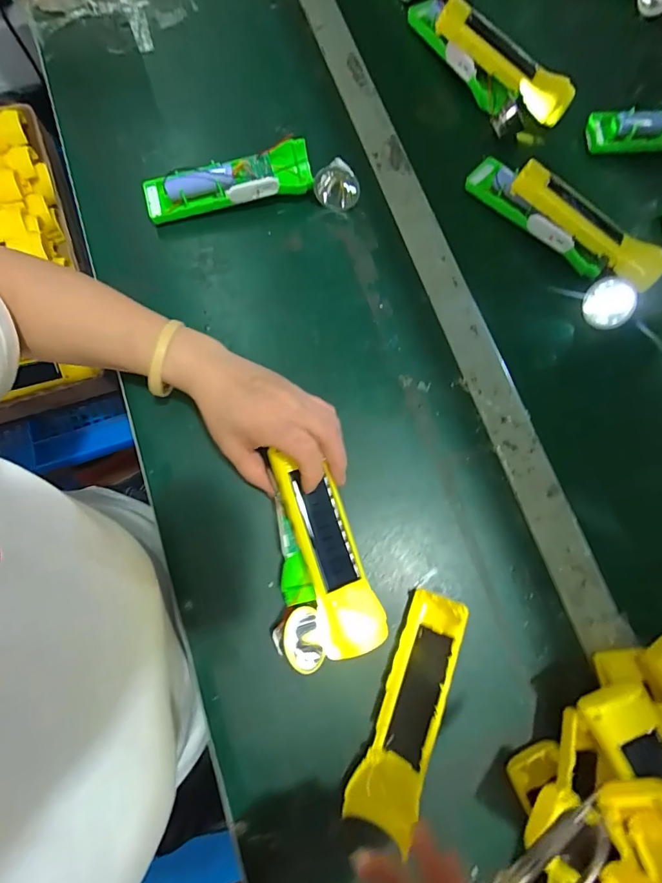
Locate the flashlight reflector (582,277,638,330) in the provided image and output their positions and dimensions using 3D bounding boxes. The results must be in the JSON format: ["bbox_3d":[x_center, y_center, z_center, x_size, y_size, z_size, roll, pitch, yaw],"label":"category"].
[{"bbox_3d":[0.270,-0.133,0.409,0.048,0.009,0.048,1,105,3],"label":"flashlight reflector"}]

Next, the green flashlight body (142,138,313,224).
[{"bbox_3d":[-0.100,-0.252,0.414,0.163,0.037,0.048,-14,78,-5],"label":"green flashlight body"}]

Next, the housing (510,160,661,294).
[{"bbox_3d":[0.248,-0.207,0.406,0.160,0.034,0.036,39,78,8],"label":"housing"}]

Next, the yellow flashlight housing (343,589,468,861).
[{"bbox_3d":[0.059,0.195,0.312,0.040,0.030,0.158,23,76,4],"label":"yellow flashlight housing"}]

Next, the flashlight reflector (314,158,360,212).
[{"bbox_3d":[0.006,-0.250,0.416,0.043,0.035,0.032,0,75,-2],"label":"flashlight reflector"}]

